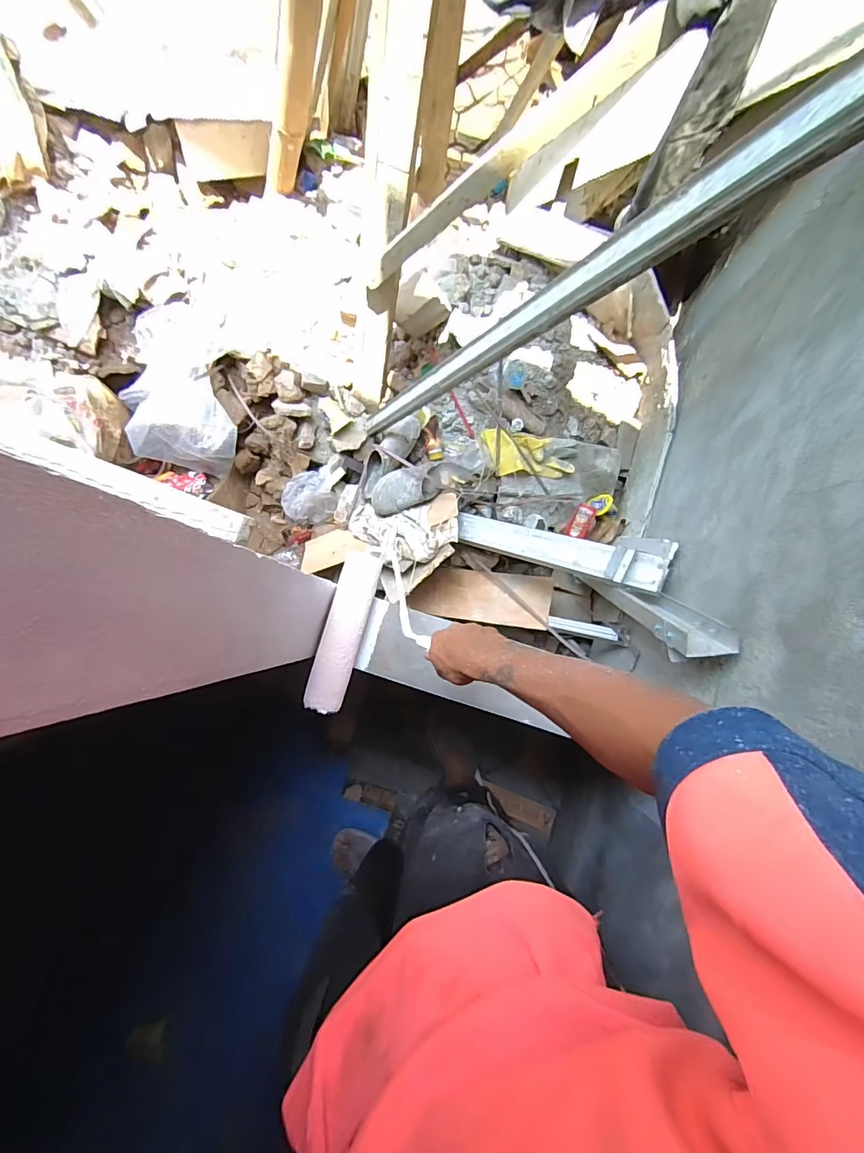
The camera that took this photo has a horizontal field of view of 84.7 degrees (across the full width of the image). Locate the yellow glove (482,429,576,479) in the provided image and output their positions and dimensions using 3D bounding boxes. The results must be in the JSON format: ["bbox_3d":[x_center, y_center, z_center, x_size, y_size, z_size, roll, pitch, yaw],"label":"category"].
[{"bbox_3d":[0.273,-0.335,1.347,0.287,0.053,0.120,13,84,-15],"label":"yellow glove"}]

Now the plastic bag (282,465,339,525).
[{"bbox_3d":[-0.369,-0.241,1.438,0.165,0.060,0.151,-18,84,-2],"label":"plastic bag"}]

